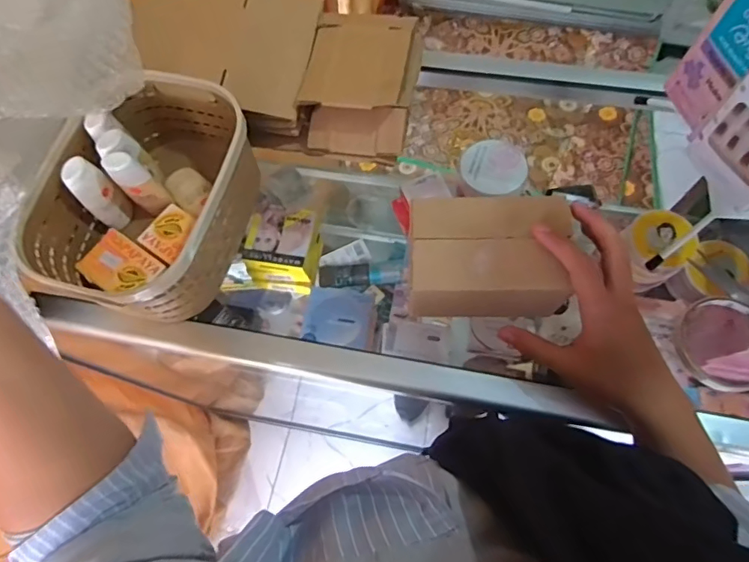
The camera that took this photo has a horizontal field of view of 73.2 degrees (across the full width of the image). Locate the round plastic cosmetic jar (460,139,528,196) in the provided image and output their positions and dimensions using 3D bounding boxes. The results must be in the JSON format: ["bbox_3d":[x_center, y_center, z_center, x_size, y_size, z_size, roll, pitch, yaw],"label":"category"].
[{"bbox_3d":[0.155,-0.146,0.654,0.083,0.017,0.079,-1,68,3],"label":"round plastic cosmetic jar"}]

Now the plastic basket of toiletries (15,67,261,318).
[{"bbox_3d":[-0.210,-0.076,0.481,0.161,0.097,0.216,19,70,10],"label":"plastic basket of toiletries"}]

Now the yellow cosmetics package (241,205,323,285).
[{"bbox_3d":[-0.125,-0.046,0.701,0.092,0.066,0.095,9,68,7],"label":"yellow cosmetics package"}]

